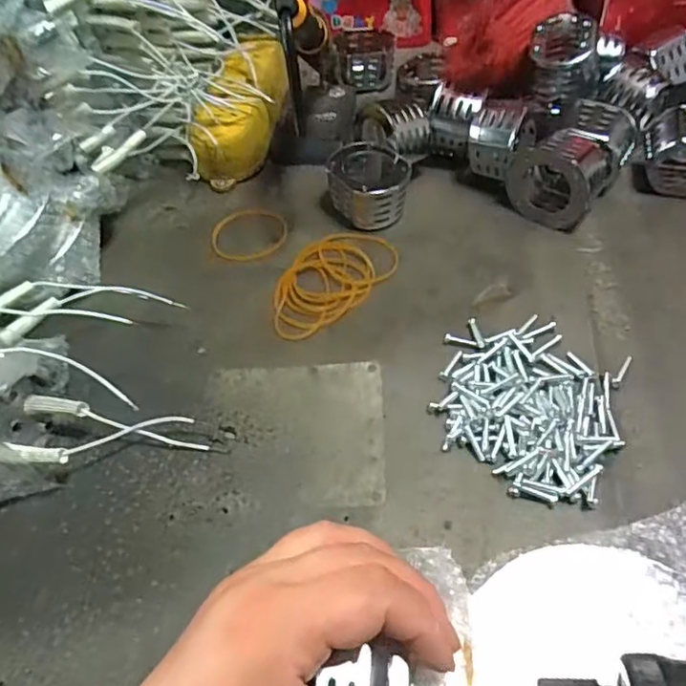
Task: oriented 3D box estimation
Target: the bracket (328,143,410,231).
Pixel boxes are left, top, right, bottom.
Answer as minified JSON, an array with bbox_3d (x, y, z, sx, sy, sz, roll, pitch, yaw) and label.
[{"bbox_3d":[0.020,-0.118,0.425,0.057,0.035,0.064,4,52,9],"label":"bracket"}]

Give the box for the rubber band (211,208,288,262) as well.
[{"bbox_3d":[-0.069,-0.079,0.424,0.054,0.004,0.052,-3,51,4],"label":"rubber band"}]

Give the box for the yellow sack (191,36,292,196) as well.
[{"bbox_3d":[-0.081,-0.196,0.483,0.057,0.058,0.157,4,52,10],"label":"yellow sack"}]

